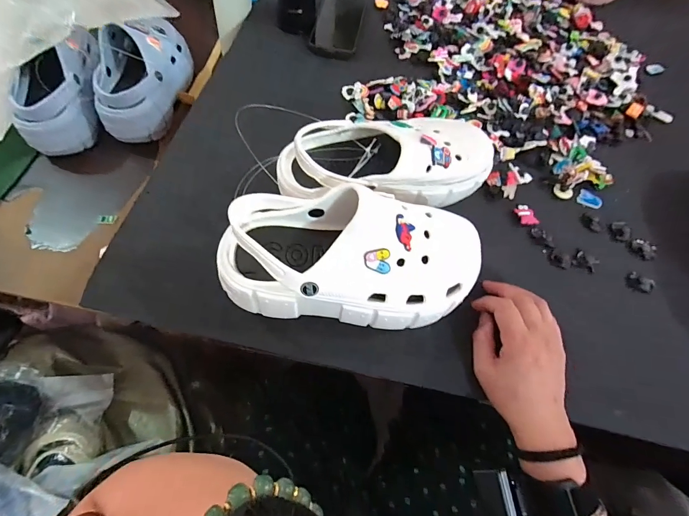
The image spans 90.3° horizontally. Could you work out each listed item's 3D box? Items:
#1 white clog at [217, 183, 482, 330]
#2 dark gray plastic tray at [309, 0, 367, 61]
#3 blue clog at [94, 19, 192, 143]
[{"bbox_3d":[0.009,0.006,0.333,0.246,0.095,0.105,3,64,-2],"label":"white clog"},{"bbox_3d":[-0.009,-0.412,0.605,0.078,0.019,0.148,11,63,4],"label":"dark gray plastic tray"},{"bbox_3d":[-0.341,-0.317,0.585,0.100,0.099,0.246,6,64,-1],"label":"blue clog"}]

